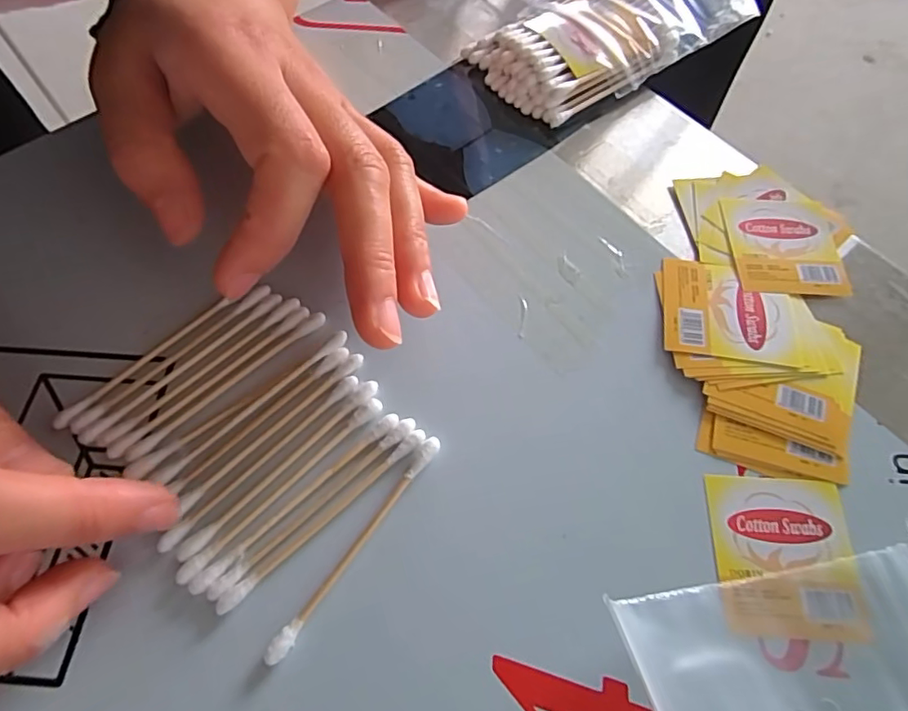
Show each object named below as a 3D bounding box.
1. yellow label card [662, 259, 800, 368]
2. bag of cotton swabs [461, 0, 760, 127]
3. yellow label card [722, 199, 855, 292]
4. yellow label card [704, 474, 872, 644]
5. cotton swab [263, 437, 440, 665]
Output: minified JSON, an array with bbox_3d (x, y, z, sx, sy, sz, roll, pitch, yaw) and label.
[{"bbox_3d":[0.094,-0.016,0.192,0.043,0.004,0.039,8,60,5],"label":"yellow label card"},{"bbox_3d":[0.074,-0.149,0.247,0.134,0.019,0.061,-33,70,-15],"label":"bag of cotton swabs"},{"bbox_3d":[0.121,-0.041,0.206,0.039,0.004,0.042,1,65,-1],"label":"yellow label card"},{"bbox_3d":[0.093,0.056,0.158,0.039,0.004,0.043,6,65,1],"label":"yellow label card"},{"bbox_3d":[-0.026,0.051,0.154,0.005,0.004,0.071,33,69,13],"label":"cotton swab"}]

